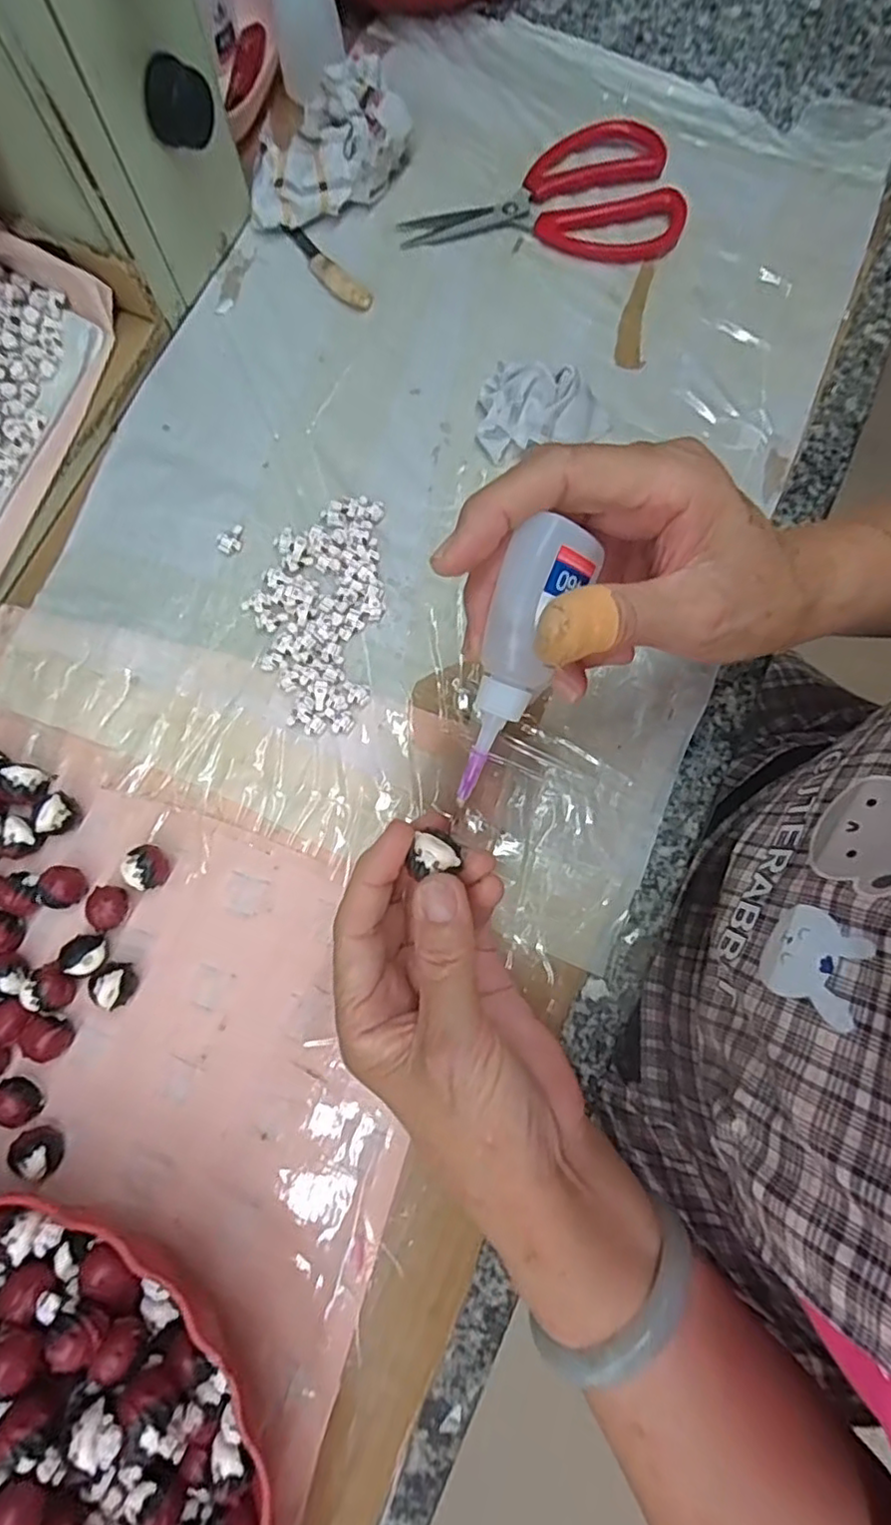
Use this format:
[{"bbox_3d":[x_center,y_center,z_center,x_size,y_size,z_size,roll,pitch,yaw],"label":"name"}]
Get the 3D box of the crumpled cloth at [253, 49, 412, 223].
[{"bbox_3d":[-0.065,-0.362,0.376,0.066,0.030,0.101,29,79,4],"label":"crumpled cloth"}]

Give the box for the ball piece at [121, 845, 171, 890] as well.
[{"bbox_3d":[-0.141,0.049,0.301,0.017,0.017,0.020,3,79,-1],"label":"ball piece"}]

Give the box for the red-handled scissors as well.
[{"bbox_3d":[0.059,-0.344,0.380,0.161,0.010,0.097,3,79,-1],"label":"red-handled scissors"}]

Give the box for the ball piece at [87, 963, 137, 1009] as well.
[{"bbox_3d":[-0.152,0.102,0.290,0.018,0.018,0.018,0,79,-1],"label":"ball piece"}]

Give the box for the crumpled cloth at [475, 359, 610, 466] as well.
[{"bbox_3d":[0.053,-0.187,0.343,0.069,0.026,0.045,10,79,1],"label":"crumpled cloth"}]

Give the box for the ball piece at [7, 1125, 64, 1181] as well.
[{"bbox_3d":[-0.177,0.169,0.275,0.017,0.020,0.016,18,79,2],"label":"ball piece"}]

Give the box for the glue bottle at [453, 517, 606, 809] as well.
[{"bbox_3d":[0.022,-0.030,0.202,0.025,0.018,0.089,20,108,3],"label":"glue bottle"}]

